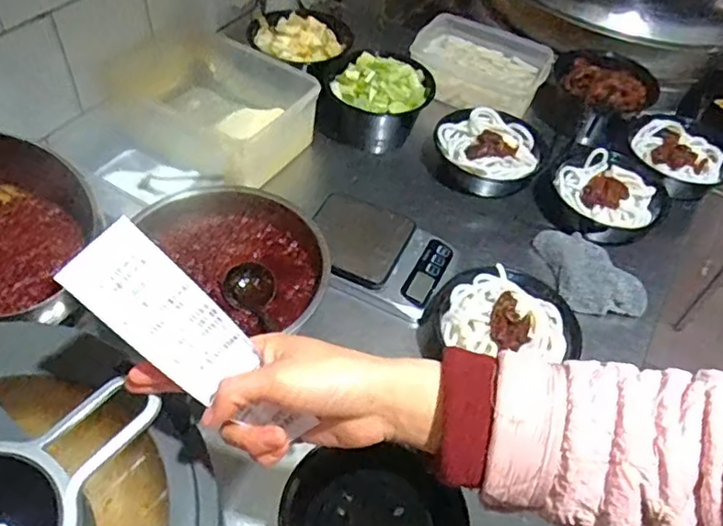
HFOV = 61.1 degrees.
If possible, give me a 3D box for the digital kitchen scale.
[{"bbox_3d":[0.020,-0.016,0.815,0.200,0.031,0.148,25,51,16],"label":"digital kitchen scale"}]

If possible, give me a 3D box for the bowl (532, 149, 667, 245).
[{"bbox_3d":[0.364,-0.104,0.913,0.186,0.053,0.156,-34,59,-30],"label":"bowl"}]

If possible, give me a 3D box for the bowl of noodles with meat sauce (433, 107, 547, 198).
[{"bbox_3d":[0.195,-0.171,0.952,0.163,0.061,0.152,3,48,-3],"label":"bowl of noodles with meat sauce"}]

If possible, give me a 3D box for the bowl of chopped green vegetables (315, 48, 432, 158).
[{"bbox_3d":[0.024,-0.257,0.977,0.172,0.098,0.154,8,48,2],"label":"bowl of chopped green vegetables"}]

